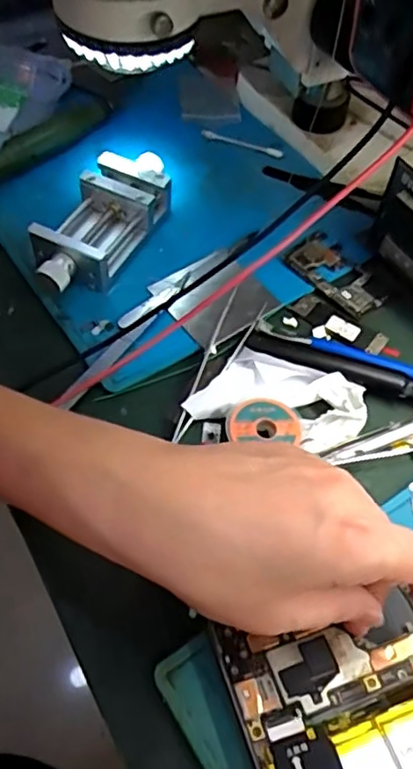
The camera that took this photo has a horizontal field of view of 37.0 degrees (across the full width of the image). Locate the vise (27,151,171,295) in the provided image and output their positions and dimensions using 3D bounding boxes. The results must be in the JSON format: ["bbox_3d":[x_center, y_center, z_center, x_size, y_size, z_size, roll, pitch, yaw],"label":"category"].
[{"bbox_3d":[-0.073,-0.118,0.439,0.054,0.031,0.137,22,57,13],"label":"vise"}]

